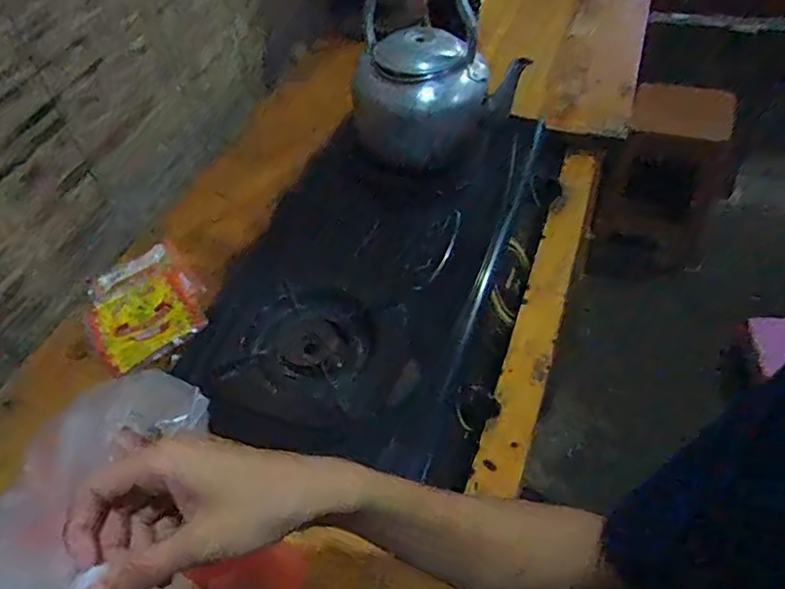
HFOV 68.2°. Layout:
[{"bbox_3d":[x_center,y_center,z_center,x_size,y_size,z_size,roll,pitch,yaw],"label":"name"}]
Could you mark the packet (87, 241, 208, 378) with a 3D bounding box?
[{"bbox_3d":[-0.344,0.014,0.804,0.153,0.023,0.212,-31,52,-20],"label":"packet"}]

